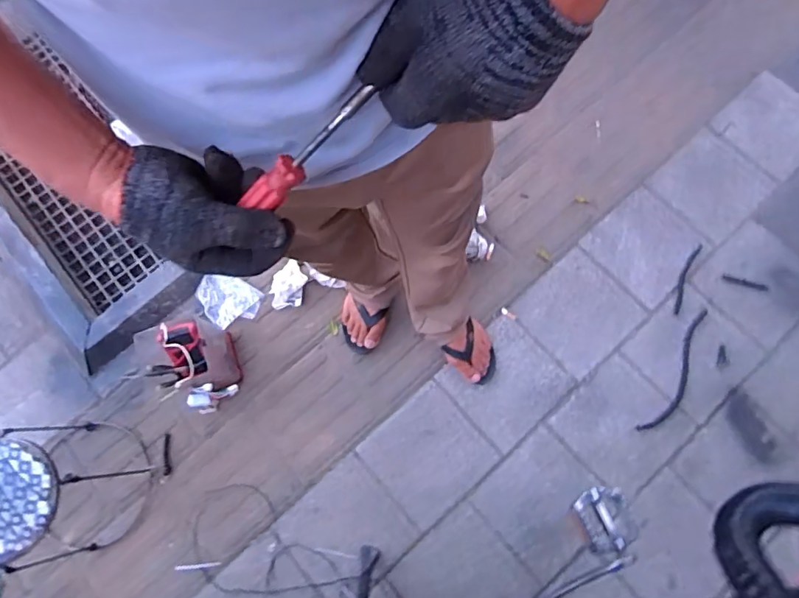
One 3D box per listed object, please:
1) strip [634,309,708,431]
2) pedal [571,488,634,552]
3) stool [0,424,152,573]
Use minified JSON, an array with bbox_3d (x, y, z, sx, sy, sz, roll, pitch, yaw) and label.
[{"bbox_3d":[0.666,0.180,1.185,0.066,0.016,0.339,33,78,9],"label":"strip"},{"bbox_3d":[0.339,0.359,0.824,0.091,0.040,0.091,-18,76,-2],"label":"pedal"},{"bbox_3d":[-0.723,0.401,1.043,0.229,0.270,0.246,0,75,1],"label":"stool"}]

